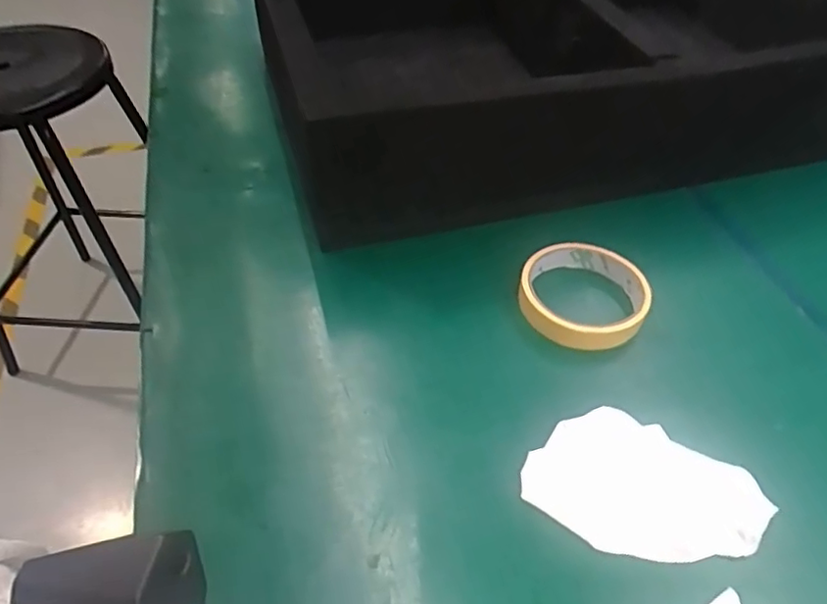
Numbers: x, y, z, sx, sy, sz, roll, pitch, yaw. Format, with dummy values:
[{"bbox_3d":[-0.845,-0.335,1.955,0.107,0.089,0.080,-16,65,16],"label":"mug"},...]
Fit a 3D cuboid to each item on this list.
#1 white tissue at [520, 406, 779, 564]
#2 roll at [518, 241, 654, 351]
[{"bbox_3d":[0.125,0.100,0.321,0.122,0.016,0.070,14,49,13],"label":"white tissue"},{"bbox_3d":[0.121,-0.005,0.420,0.087,0.024,0.083,0,48,0],"label":"roll"}]

